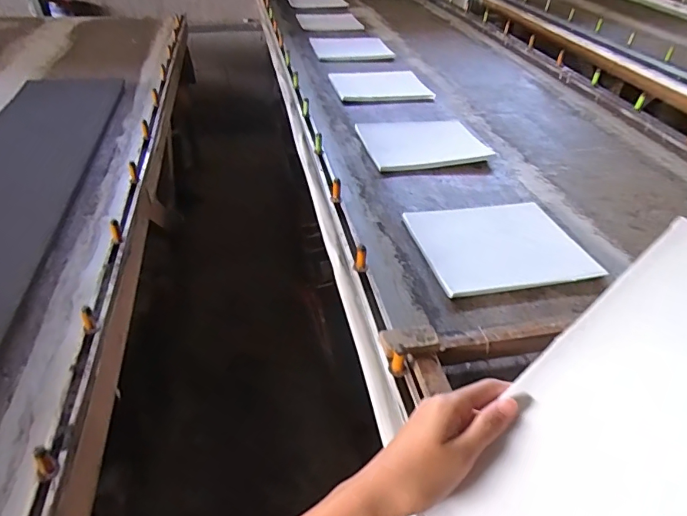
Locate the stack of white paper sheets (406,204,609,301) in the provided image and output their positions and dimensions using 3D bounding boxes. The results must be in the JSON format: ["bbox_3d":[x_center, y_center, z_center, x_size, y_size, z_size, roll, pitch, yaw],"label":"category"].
[{"bbox_3d":[0.259,-0.024,0.786,0.259,0.014,0.240,-8,37,-4],"label":"stack of white paper sheets"}]

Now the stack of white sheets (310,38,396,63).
[{"bbox_3d":[0.021,-0.776,1.680,0.266,0.015,0.285,-8,41,-11],"label":"stack of white sheets"}]

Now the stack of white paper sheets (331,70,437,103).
[{"bbox_3d":[0.104,-0.533,1.386,0.267,0.020,0.228,-7,41,-10],"label":"stack of white paper sheets"}]

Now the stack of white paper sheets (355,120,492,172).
[{"bbox_3d":[0.187,-0.284,1.106,0.288,0.013,0.239,-11,42,-15],"label":"stack of white paper sheets"}]

